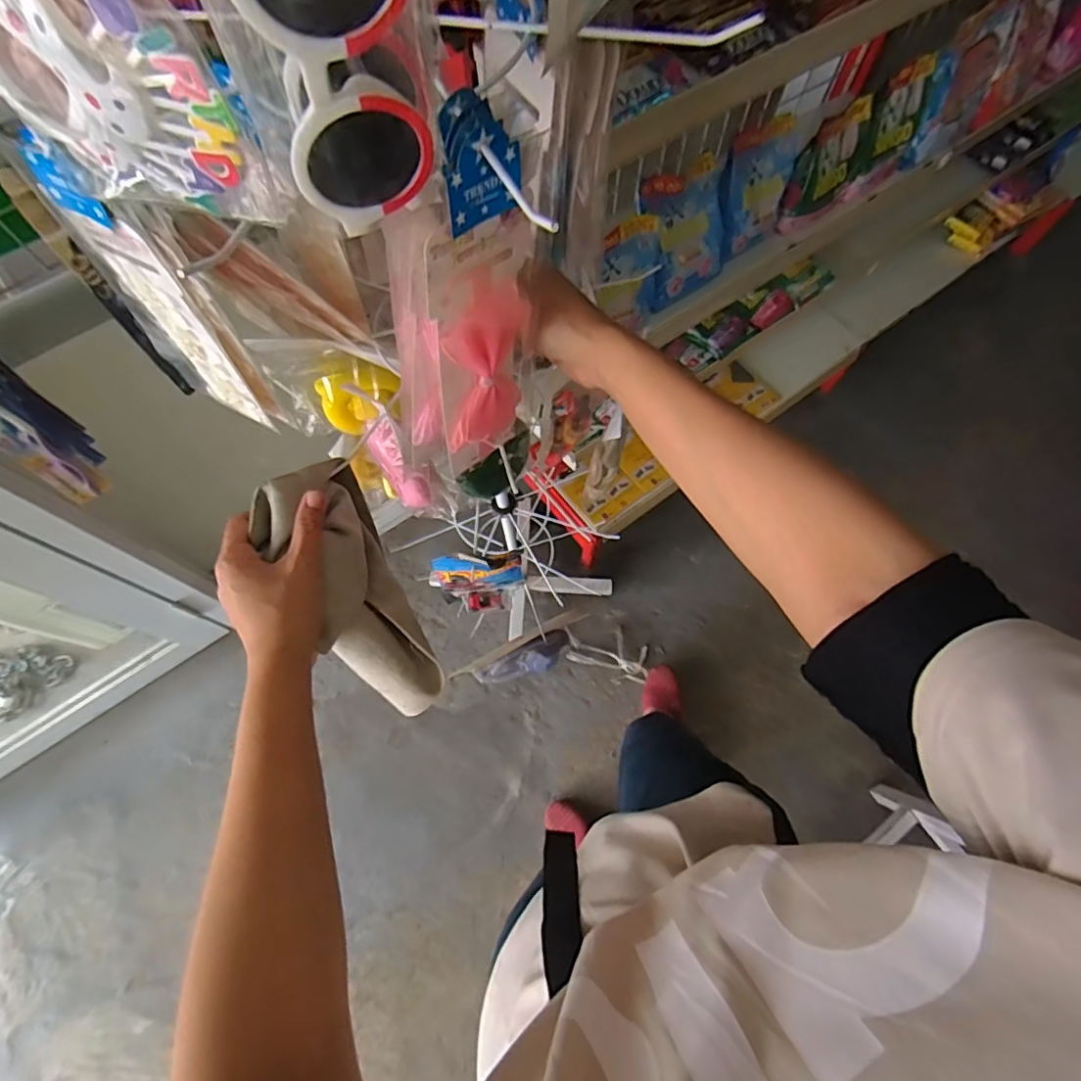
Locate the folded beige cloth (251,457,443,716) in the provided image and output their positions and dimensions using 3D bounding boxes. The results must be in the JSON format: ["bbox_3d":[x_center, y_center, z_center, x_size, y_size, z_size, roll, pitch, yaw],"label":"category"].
[{"bbox_3d":[-0.146,0.052,0.461,0.073,0.096,0.229,-26,107,-10],"label":"folded beige cloth"}]

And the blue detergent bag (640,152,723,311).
[{"bbox_3d":[0.216,-0.463,0.857,0.157,0.170,0.040,-30,37,-13],"label":"blue detergent bag"}]

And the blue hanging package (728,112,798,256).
[{"bbox_3d":[0.340,-0.554,0.886,0.144,0.157,0.025,-34,45,-11],"label":"blue hanging package"}]

